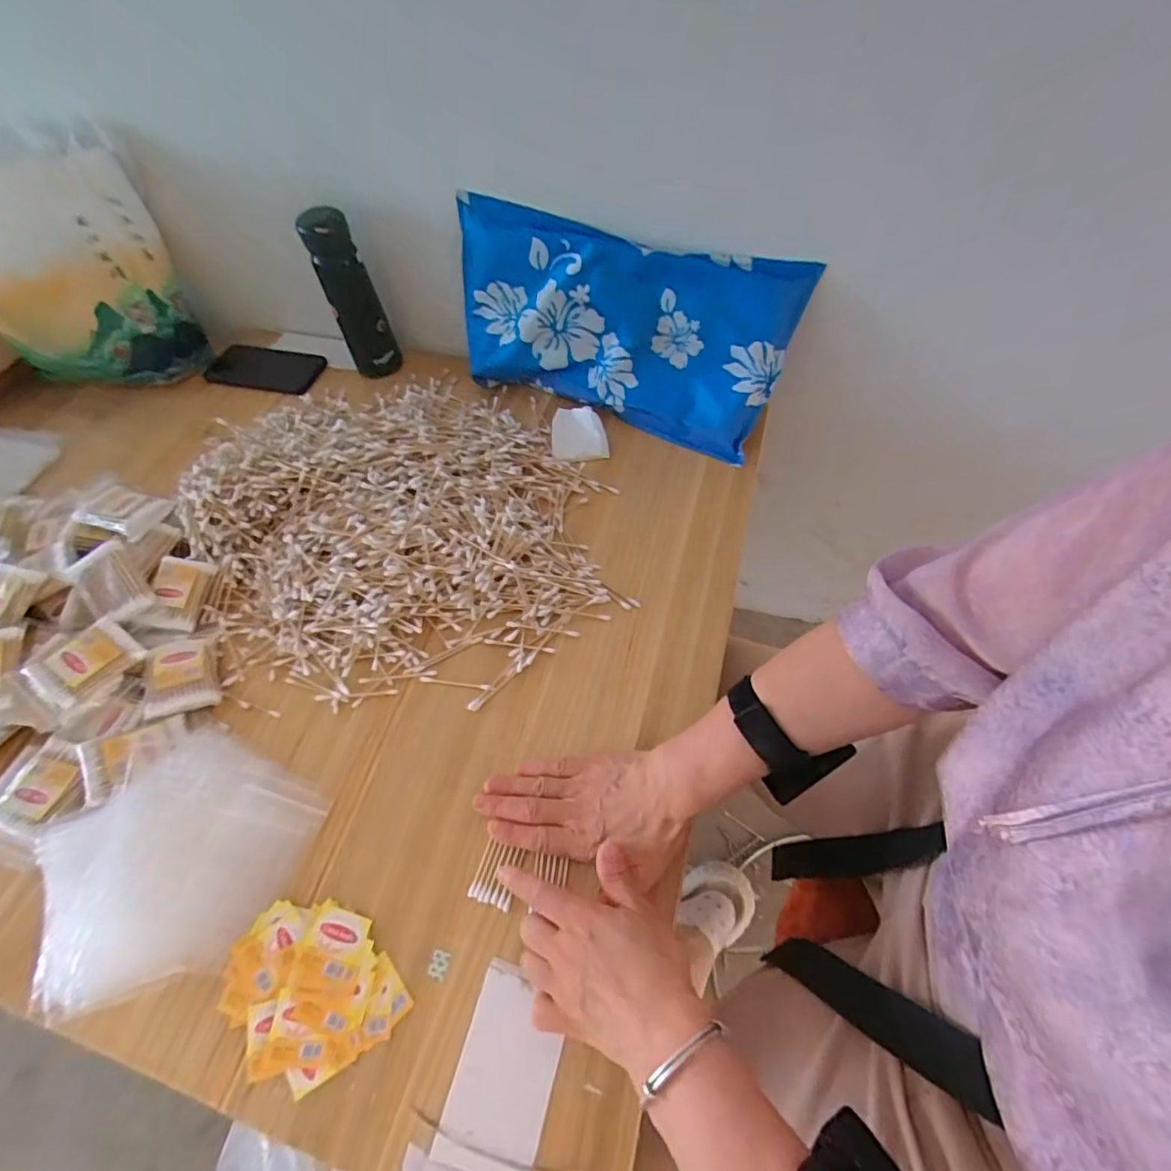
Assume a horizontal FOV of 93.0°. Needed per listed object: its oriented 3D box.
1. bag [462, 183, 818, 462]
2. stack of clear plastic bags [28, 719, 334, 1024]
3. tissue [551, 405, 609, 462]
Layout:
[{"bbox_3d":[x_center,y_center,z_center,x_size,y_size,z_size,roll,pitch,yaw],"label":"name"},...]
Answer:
[{"bbox_3d":[0.030,-0.281,0.618,0.378,0.199,0.053,18,41,11],"label":"bag"},{"bbox_3d":[-0.317,0.210,0.414,0.164,0.042,0.194,21,60,18],"label":"stack of clear plastic bags"},{"bbox_3d":[-0.009,-0.178,0.647,0.062,0.010,0.075,-7,56,0],"label":"tissue"}]

